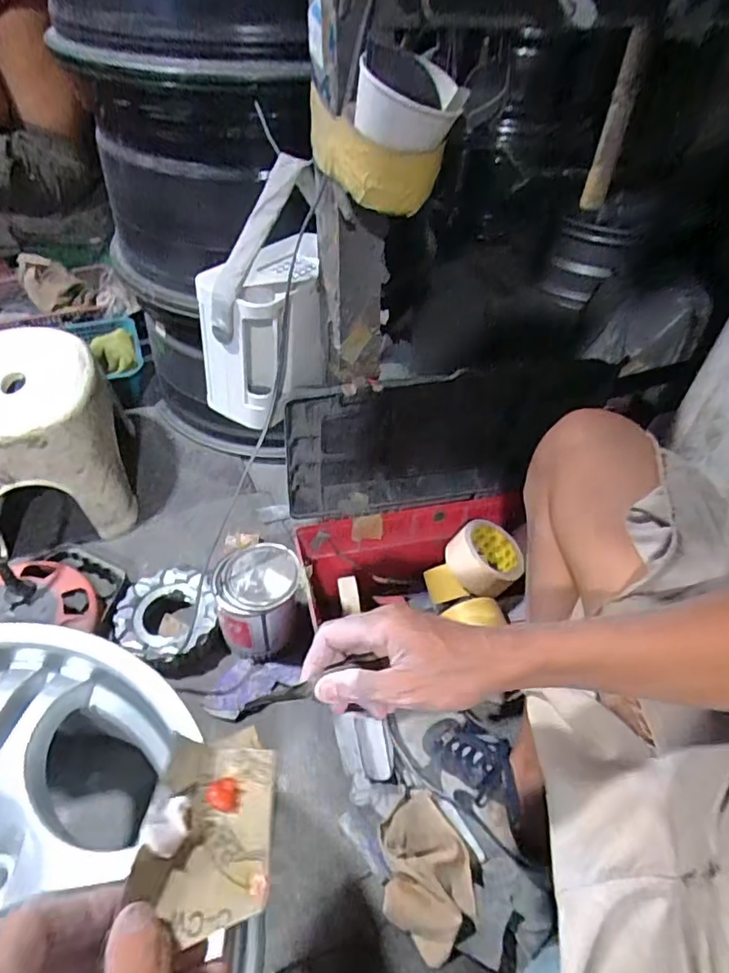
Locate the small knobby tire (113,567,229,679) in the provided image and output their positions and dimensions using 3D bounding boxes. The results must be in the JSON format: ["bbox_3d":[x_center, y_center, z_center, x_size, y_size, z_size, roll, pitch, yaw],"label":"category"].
[{"bbox_3d":[-0.271,0.188,0.762,0.130,0.053,0.146,-13,51,-16],"label":"small knobby tire"}]

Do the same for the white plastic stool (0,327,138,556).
[{"bbox_3d":[-0.518,-0.068,0.866,0.234,0.226,0.253,-14,52,-16],"label":"white plastic stool"}]

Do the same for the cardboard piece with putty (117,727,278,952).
[{"bbox_3d":[-0.070,0.152,0.250,0.059,0.016,0.081,11,33,-18],"label":"cardboard piece with putty"}]

